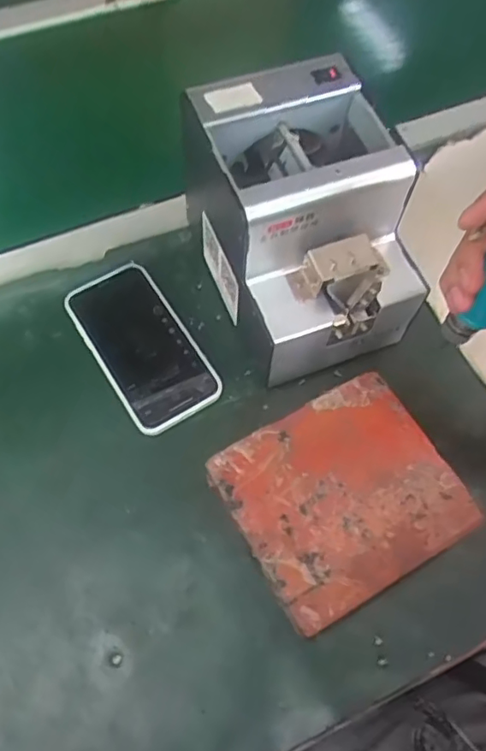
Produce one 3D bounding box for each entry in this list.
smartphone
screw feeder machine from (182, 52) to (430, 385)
[{"bbox_3d":[-0.083,-0.027,0.476,0.075,0.011,0.148,-31,68,-15],"label":"smartphone"},{"bbox_3d":[0.044,-0.111,0.442,0.124,0.144,0.170,-21,66,-11],"label":"screw feeder machine"}]

